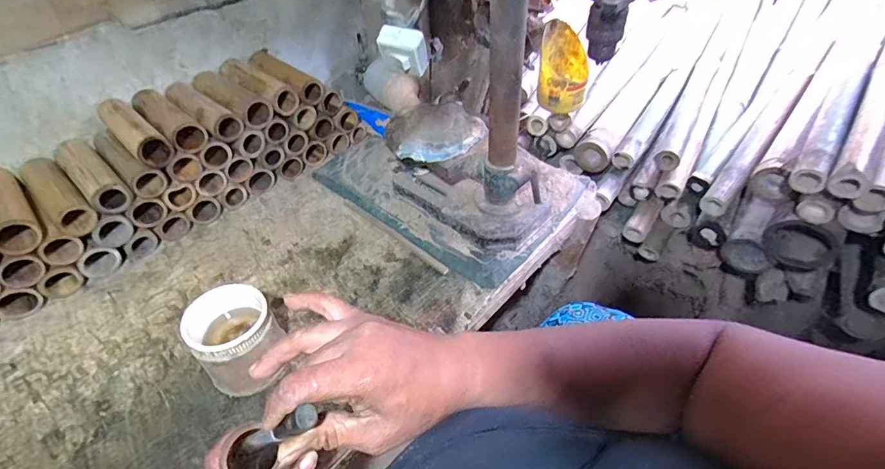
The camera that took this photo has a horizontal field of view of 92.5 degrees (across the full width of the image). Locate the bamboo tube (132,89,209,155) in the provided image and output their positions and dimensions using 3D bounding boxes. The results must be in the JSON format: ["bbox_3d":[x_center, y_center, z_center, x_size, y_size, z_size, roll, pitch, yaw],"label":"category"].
[{"bbox_3d":[-0.472,-0.198,0.726,0.171,0.043,0.058,35,57,27],"label":"bamboo tube"}]

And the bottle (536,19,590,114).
[{"bbox_3d":[0.228,-0.310,0.799,0.092,0.132,0.100,8,49,7],"label":"bottle"}]

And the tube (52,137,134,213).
[{"bbox_3d":[-0.569,-0.098,0.686,0.183,0.051,0.055,34,57,26],"label":"tube"}]

